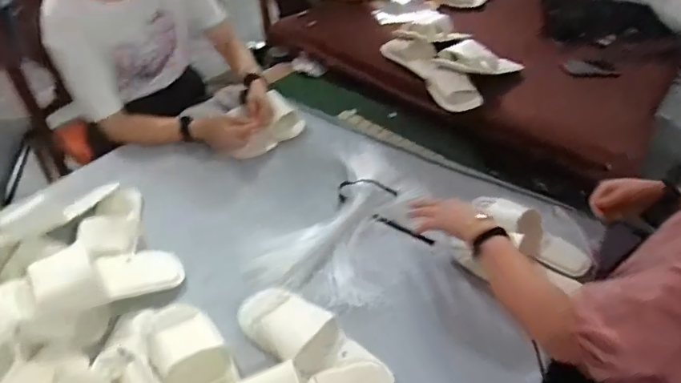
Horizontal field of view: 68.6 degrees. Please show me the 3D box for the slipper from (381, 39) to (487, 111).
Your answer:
[{"bbox_3d":[0.226,-0.288,1.178,0.101,0.060,0.340,-17,47,-23],"label":"slipper"}]

